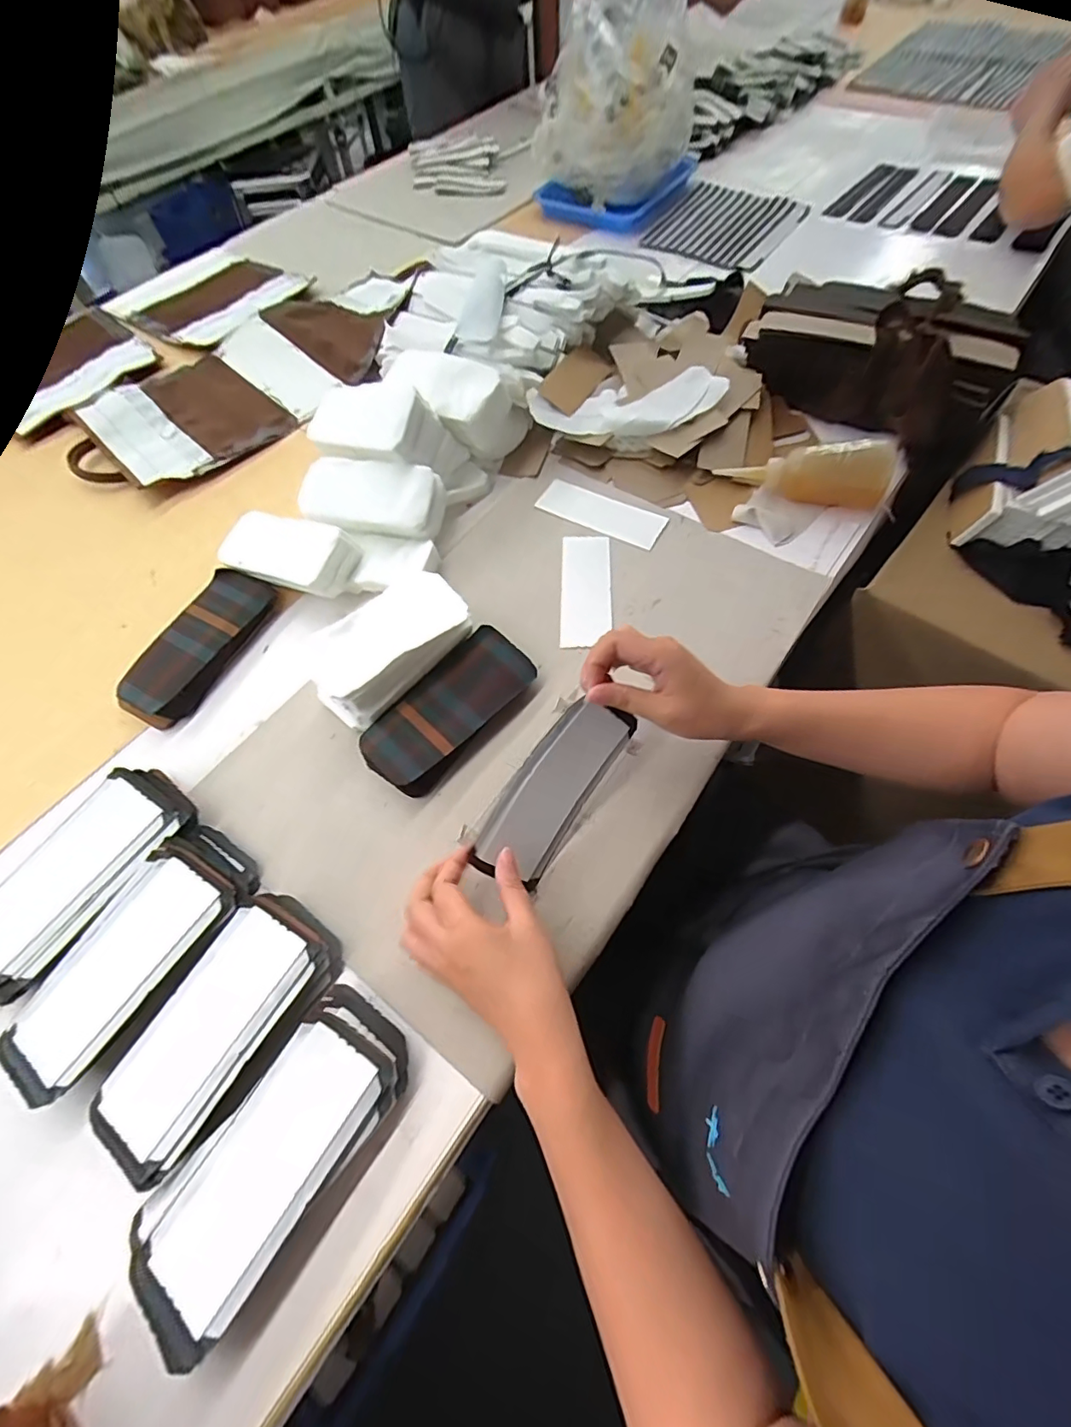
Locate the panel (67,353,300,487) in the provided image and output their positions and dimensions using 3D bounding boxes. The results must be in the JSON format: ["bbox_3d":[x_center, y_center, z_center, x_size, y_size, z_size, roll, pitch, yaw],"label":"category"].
[{"bbox_3d":[-0.490,-0.388,0.696,0.247,0.014,0.247,40,72,19],"label":"panel"}]

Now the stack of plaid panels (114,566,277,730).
[{"bbox_3d":[-0.346,-0.071,0.532,0.074,0.031,0.177,23,67,13],"label":"stack of plaid panels"}]

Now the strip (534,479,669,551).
[{"bbox_3d":[0.076,-0.234,0.598,0.147,0.004,0.055,27,67,16],"label":"strip"}]

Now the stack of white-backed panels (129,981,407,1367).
[{"bbox_3d":[-0.166,0.280,0.335,0.083,0.030,0.180,34,69,19],"label":"stack of white-backed panels"}]

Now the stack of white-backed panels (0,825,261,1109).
[{"bbox_3d":[-0.307,0.182,0.398,0.082,0.029,0.186,31,68,17],"label":"stack of white-backed panels"}]

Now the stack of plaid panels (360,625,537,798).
[{"bbox_3d":[-0.079,-0.007,0.478,0.079,0.026,0.169,36,70,19],"label":"stack of plaid panels"}]

